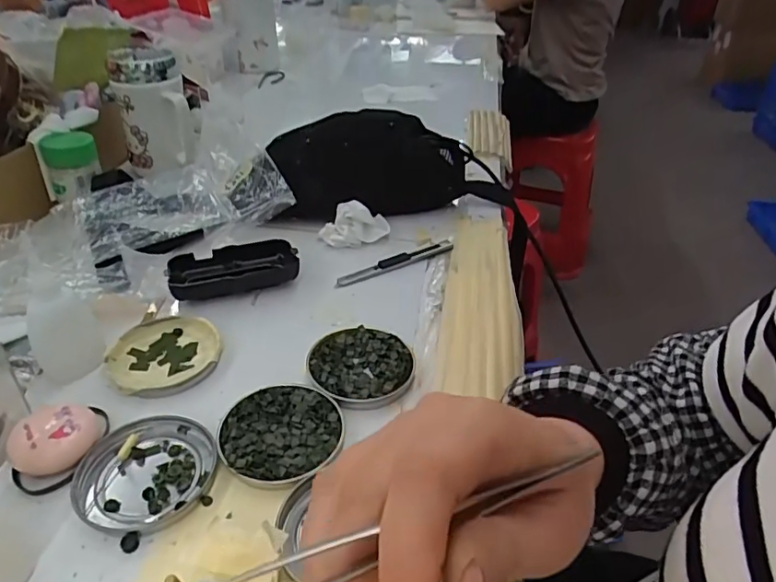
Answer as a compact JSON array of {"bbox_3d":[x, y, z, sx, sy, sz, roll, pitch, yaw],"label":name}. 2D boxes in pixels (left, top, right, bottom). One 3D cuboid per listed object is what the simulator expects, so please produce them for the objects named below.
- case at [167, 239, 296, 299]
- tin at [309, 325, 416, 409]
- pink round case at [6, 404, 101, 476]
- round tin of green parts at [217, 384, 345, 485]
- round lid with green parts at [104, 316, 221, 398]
[{"bbox_3d":[-0.139,-0.019,0.492,0.108,0.025,0.050,-11,39,-18],"label":"case"},{"bbox_3d":[-0.021,0.057,0.407,0.076,0.013,0.075,2,36,-1],"label":"tin"},{"bbox_3d":[-0.205,0.092,0.336,0.047,0.022,0.038,-11,39,-18],"label":"pink round case"},{"bbox_3d":[-0.069,0.092,0.355,0.076,0.010,0.075,2,36,-1],"label":"round tin of green parts"},{"bbox_3d":[-0.169,0.048,0.413,0.079,0.012,0.077,2,36,-1],"label":"round lid with green parts"}]

